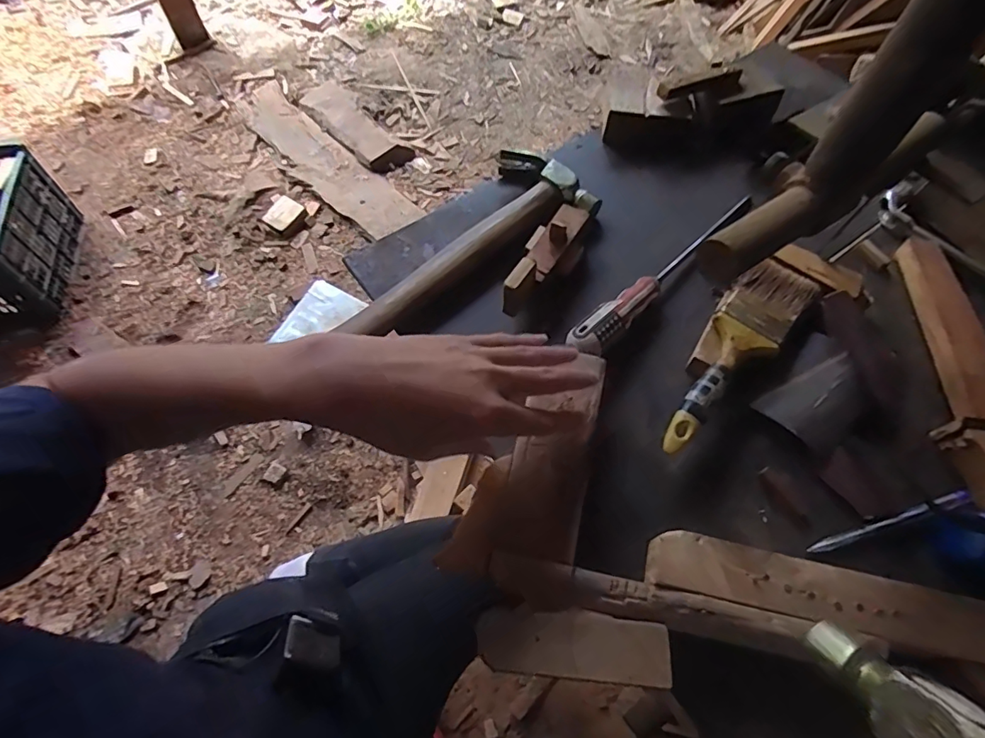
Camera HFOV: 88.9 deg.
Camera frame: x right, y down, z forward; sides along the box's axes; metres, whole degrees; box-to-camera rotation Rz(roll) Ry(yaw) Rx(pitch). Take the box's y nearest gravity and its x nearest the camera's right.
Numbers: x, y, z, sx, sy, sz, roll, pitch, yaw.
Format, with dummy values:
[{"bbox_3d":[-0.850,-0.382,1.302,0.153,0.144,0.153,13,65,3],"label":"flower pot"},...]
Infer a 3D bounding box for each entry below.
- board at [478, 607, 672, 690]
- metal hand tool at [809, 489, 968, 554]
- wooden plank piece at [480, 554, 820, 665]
[{"bbox_3d":[0.052,0.177,0.322,0.117,0.013,0.037,5,62,2],"label":"board"},{"bbox_3d":[0.305,0.116,0.384,0.138,0.007,0.010,-14,63,-8],"label":"metal hand tool"},{"bbox_3d":[0.098,0.155,0.329,0.200,0.017,0.025,11,63,5],"label":"wooden plank piece"}]

